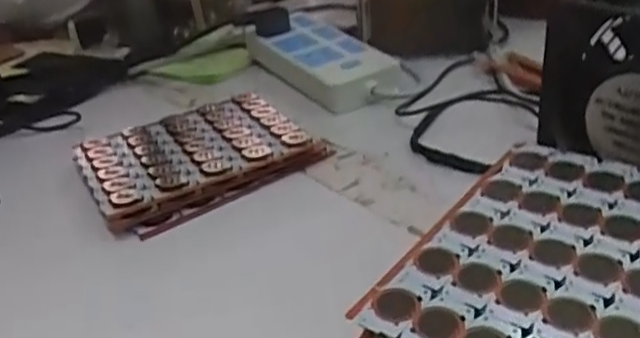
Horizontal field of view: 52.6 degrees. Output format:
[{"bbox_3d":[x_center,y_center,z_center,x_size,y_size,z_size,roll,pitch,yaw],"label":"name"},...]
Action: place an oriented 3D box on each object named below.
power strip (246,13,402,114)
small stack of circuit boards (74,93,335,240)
[{"bbox_3d":[0.000,-0.095,0.569,0.084,0.032,0.160,-18,33,-18],"label":"power strip"},{"bbox_3d":[-0.086,-0.010,0.453,0.148,0.028,0.101,-24,35,-25],"label":"small stack of circuit boards"}]

